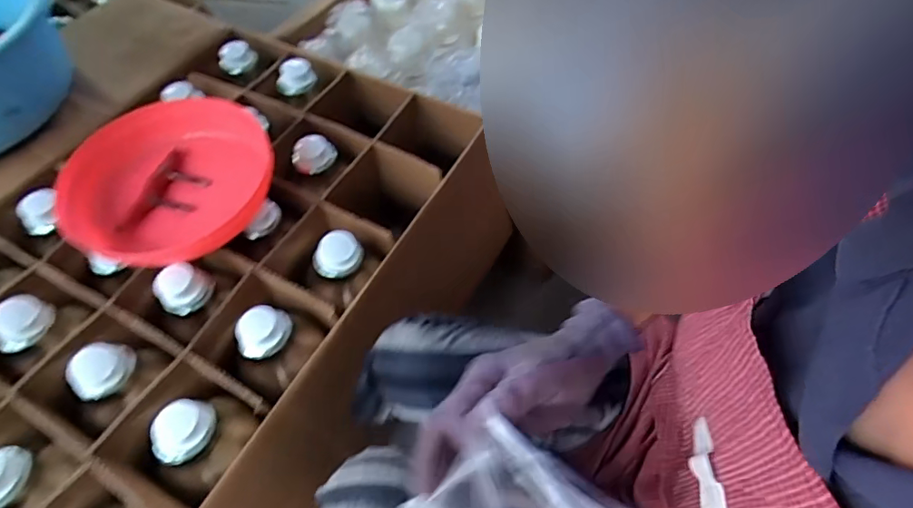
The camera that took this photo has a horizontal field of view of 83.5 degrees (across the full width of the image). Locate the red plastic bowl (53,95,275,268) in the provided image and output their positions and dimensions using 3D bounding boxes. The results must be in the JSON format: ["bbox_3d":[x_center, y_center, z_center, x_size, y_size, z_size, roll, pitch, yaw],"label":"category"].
[{"bbox_3d":[-0.328,-0.086,0.604,0.217,0.068,0.219,0,57,0],"label":"red plastic bowl"}]

